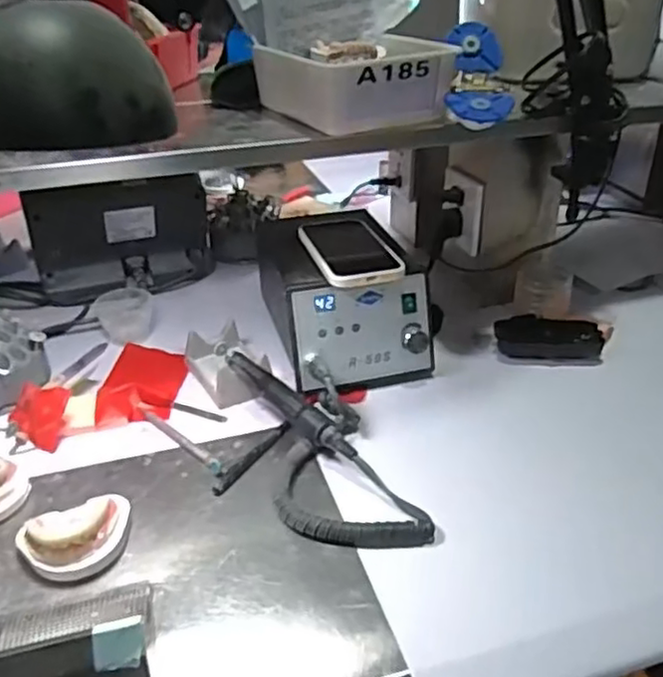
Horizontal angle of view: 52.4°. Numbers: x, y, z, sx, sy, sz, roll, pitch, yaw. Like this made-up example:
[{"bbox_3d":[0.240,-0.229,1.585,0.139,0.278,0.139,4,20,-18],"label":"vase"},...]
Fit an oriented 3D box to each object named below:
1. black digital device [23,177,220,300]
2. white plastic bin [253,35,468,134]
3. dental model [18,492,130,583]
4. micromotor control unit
[{"bbox_3d":[-0.257,-0.127,0.837,0.218,0.134,0.058,-16,35,-23],"label":"black digital device"},{"bbox_3d":[0.022,-0.254,0.663,0.154,0.061,0.142,-15,33,-22],"label":"white plastic bin"},{"bbox_3d":[-0.185,0.142,0.495,0.076,0.031,0.063,-23,38,-32],"label":"dental model"},{"bbox_3d":[0.004,-0.049,0.727,0.142,0.116,0.221,-10,33,-15],"label":"micromotor control unit"}]

